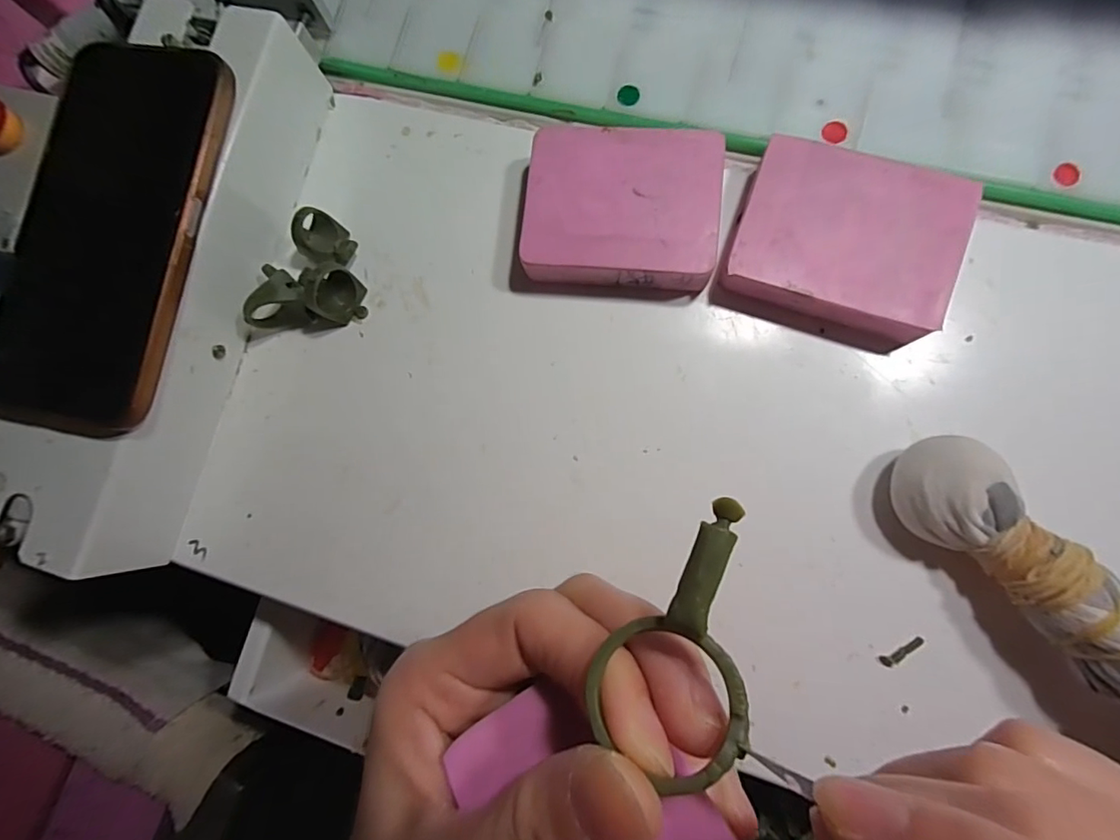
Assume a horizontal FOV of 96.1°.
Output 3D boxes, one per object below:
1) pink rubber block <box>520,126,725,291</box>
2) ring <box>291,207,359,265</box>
[{"bbox_3d":[0.028,-0.095,0.230,0.085,0.020,0.069,4,82,8],"label":"pink rubber block"},{"bbox_3d":[-0.115,-0.088,0.242,0.027,0.021,0.022,43,88,11],"label":"ring"}]

